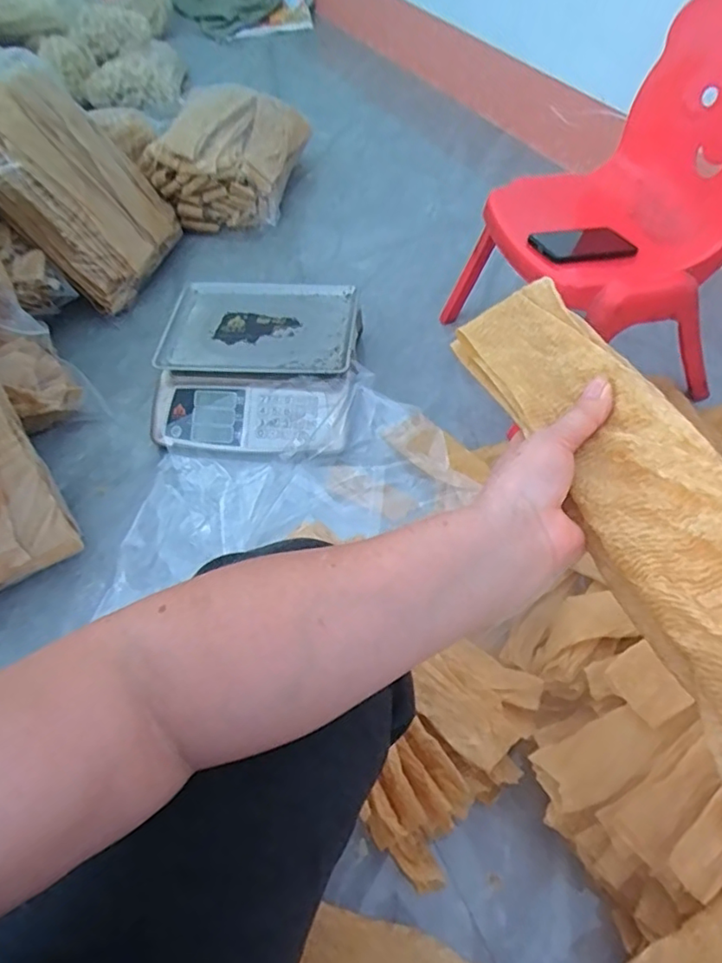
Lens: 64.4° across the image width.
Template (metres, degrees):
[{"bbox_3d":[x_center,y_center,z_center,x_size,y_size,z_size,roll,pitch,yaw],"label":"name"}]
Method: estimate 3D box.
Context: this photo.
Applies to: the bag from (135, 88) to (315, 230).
[{"bbox_3d":[-0.319,-0.800,1.407,0.297,0.197,0.377,2,54,4],"label":"bag"}]

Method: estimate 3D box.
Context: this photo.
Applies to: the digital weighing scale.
[{"bbox_3d":[-0.182,-0.208,1.040,0.361,0.101,0.364,4,54,5],"label":"digital weighing scale"}]

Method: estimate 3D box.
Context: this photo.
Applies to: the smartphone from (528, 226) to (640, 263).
[{"bbox_3d":[0.333,-0.363,0.872,0.161,0.013,0.073,-12,62,-15],"label":"smartphone"}]

